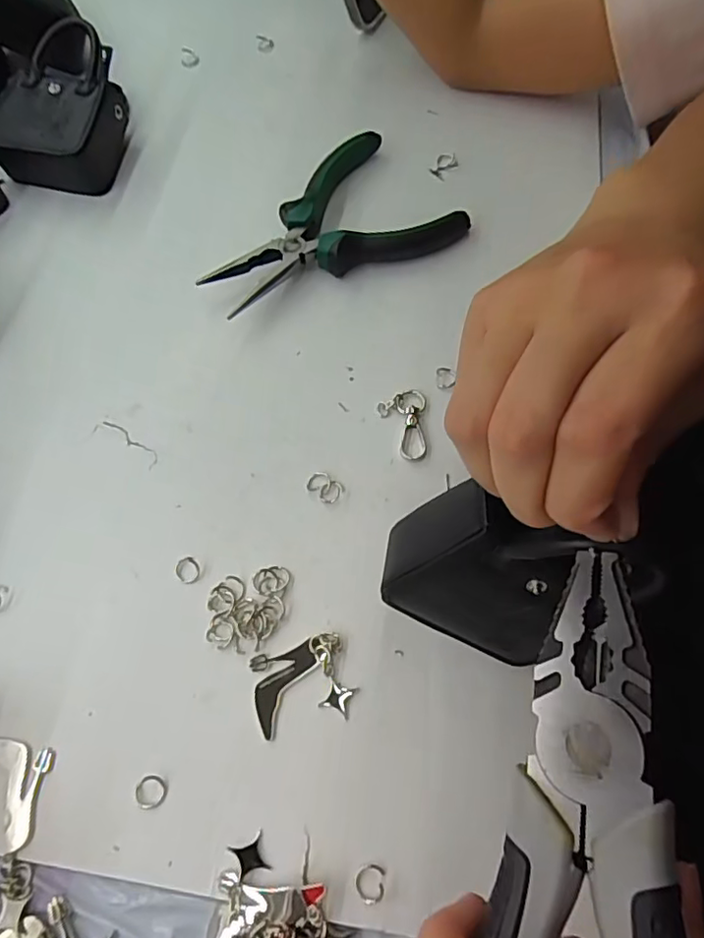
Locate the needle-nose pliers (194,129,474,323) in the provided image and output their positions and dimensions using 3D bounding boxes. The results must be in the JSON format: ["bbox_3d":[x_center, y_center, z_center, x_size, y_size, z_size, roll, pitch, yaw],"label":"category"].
[{"bbox_3d":[-0.012,-0.135,0.339,0.147,0.022,0.092,-40,71,-14],"label":"needle-nose pliers"}]

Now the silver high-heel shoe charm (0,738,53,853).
[{"bbox_3d":[-0.146,0.136,0.239,0.031,0.004,0.039,4,67,3],"label":"silver high-heel shoe charm"}]

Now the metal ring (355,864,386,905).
[{"bbox_3d":[0.007,0.161,0.222,0.012,0.004,0.013,-3,67,6],"label":"metal ring"}]

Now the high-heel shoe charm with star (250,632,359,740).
[{"bbox_3d":[-0.022,0.094,0.251,0.042,0.005,0.034,-14,67,-4],"label":"high-heel shoe charm with star"}]

